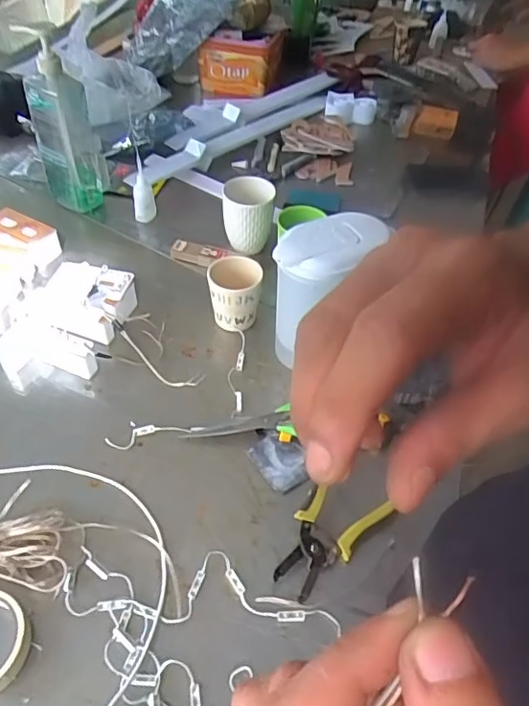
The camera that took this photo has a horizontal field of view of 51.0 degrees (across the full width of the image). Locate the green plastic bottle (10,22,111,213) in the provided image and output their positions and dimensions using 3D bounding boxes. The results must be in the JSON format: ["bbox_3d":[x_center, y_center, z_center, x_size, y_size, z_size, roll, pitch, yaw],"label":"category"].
[{"bbox_3d":[-0.309,-0.352,0.871,0.089,0.250,0.082,-19,53,-20],"label":"green plastic bottle"}]

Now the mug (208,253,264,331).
[{"bbox_3d":[-0.042,-0.077,0.755,0.072,0.087,0.064,4,50,-1],"label":"mug"}]

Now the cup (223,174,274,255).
[{"bbox_3d":[-0.025,-0.213,0.847,0.075,0.087,0.074,4,50,-1],"label":"cup"}]

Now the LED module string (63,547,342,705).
[{"bbox_3d":[-0.073,0.248,0.507,0.233,0.013,0.146,25,51,17],"label":"LED module string"}]

